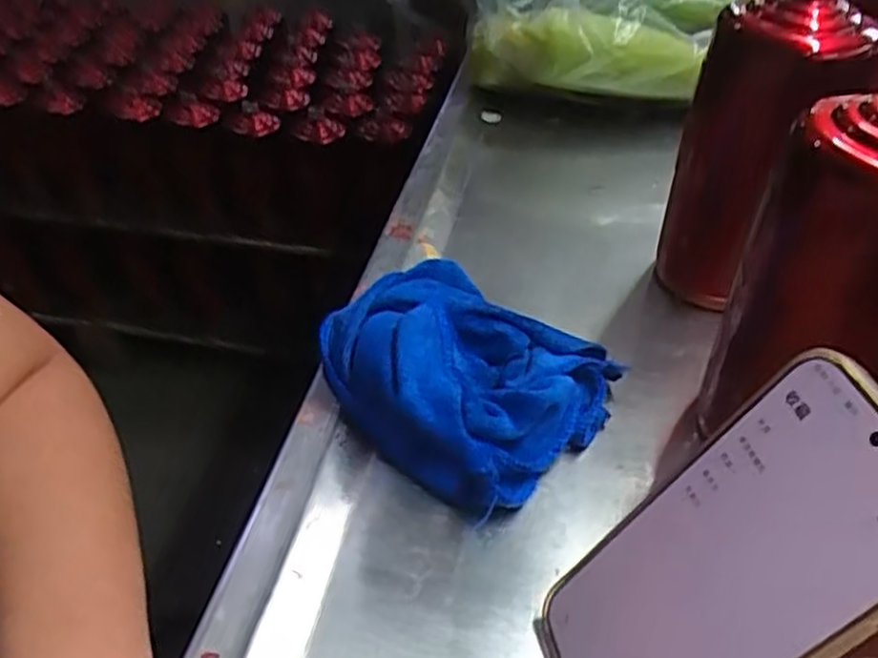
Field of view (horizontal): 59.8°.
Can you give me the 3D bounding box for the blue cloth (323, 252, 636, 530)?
[{"bbox_3d":[0.014,0.019,0.399,0.133,0.062,0.122,29,48,30],"label":"blue cloth"}]

